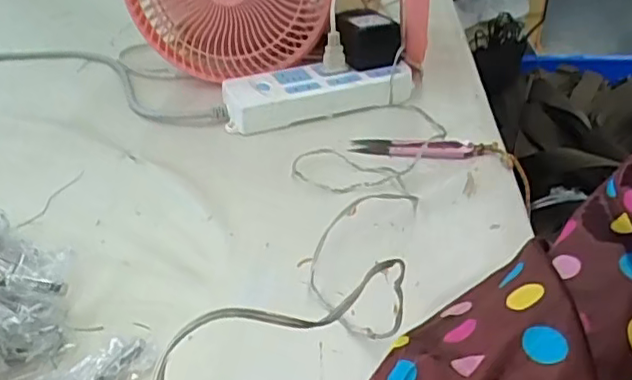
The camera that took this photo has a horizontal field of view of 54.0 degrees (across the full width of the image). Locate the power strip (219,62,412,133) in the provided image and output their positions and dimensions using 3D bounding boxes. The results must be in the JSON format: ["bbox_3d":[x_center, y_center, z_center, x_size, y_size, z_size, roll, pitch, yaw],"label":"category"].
[{"bbox_3d":[0.001,-0.101,0.615,0.182,0.030,0.077,-10,33,-13],"label":"power strip"}]

